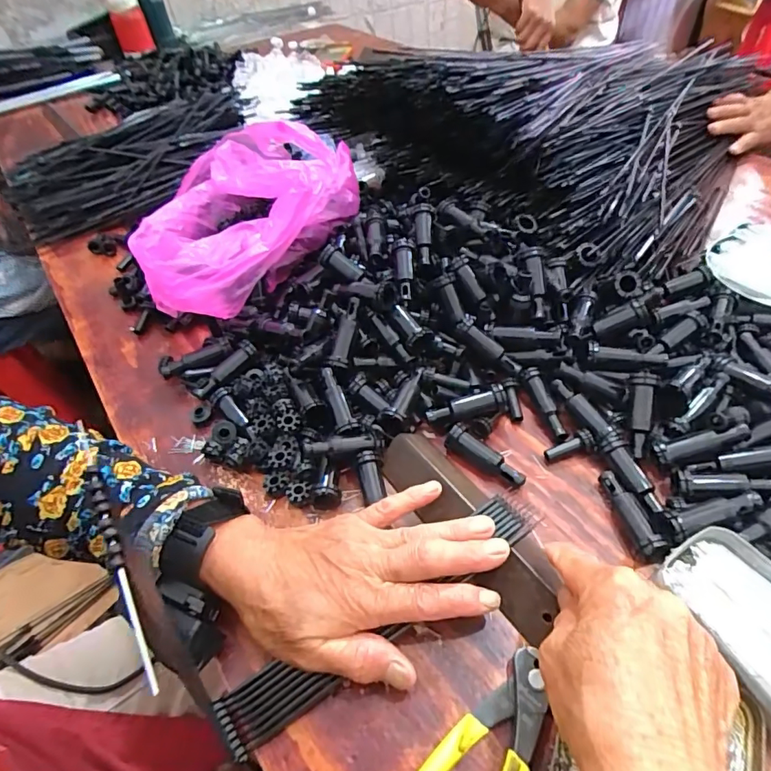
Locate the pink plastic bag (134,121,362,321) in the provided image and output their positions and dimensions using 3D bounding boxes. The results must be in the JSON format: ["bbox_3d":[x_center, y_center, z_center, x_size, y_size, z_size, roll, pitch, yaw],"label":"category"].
[{"bbox_3d":[-0.153,-0.186,0.530,0.211,0.098,0.270,4,50,9],"label":"pink plastic bag"}]

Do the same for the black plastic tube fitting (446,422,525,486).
[{"bbox_3d":[0.079,0.054,0.383,0.067,0.022,0.016,27,57,25],"label":"black plastic tube fitting"}]

